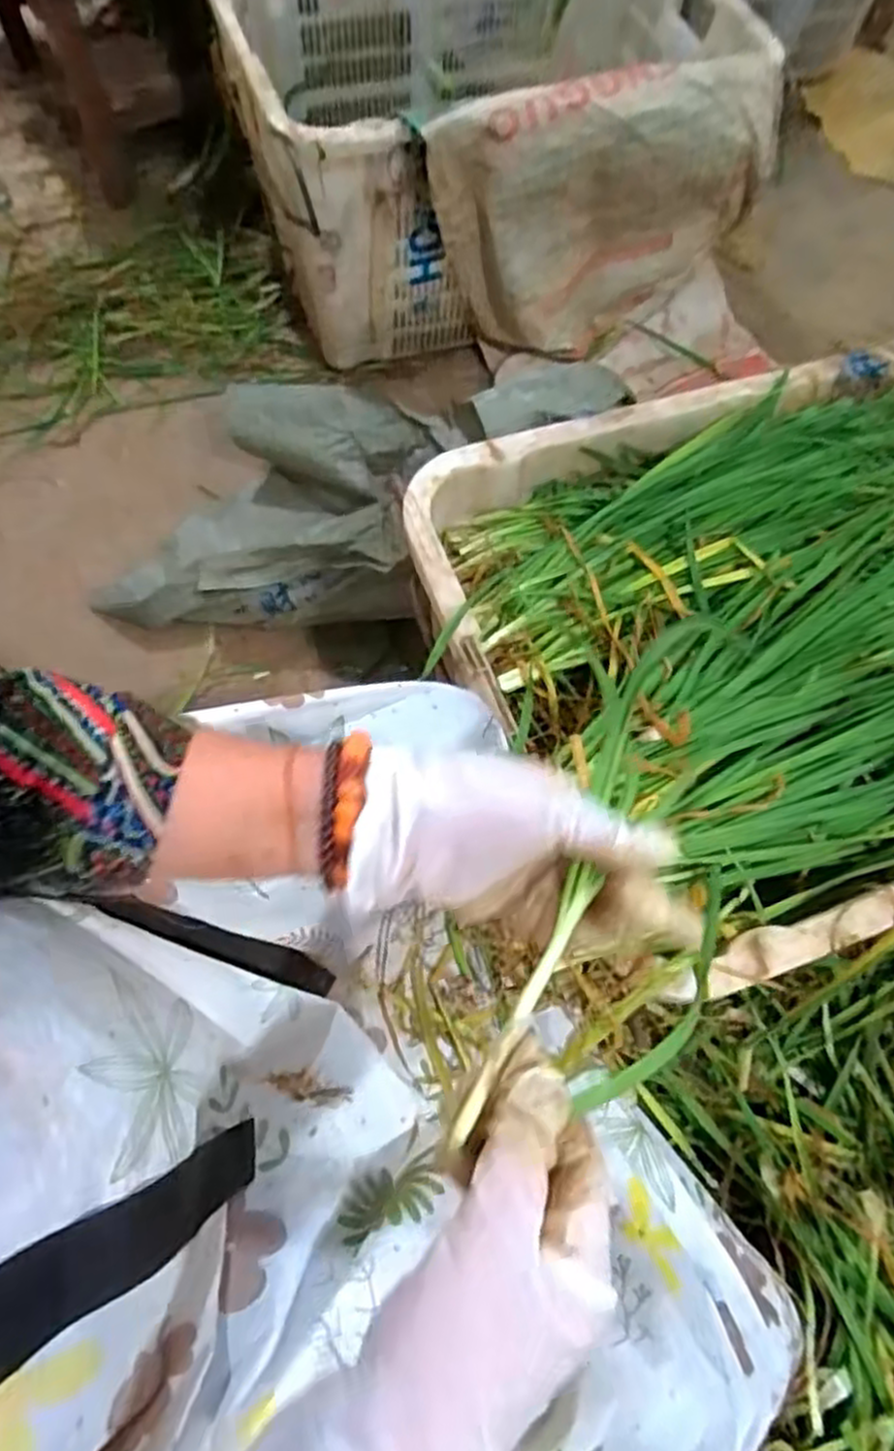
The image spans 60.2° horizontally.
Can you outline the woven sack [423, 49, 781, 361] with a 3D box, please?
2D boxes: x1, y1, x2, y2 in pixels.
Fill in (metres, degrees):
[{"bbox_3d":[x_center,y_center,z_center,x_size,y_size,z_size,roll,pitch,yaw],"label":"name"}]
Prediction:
[{"bbox_3d":[0.217,-0.727,1.133,0.523,0.352,0.083,-19,68,-12],"label":"woven sack"}]

